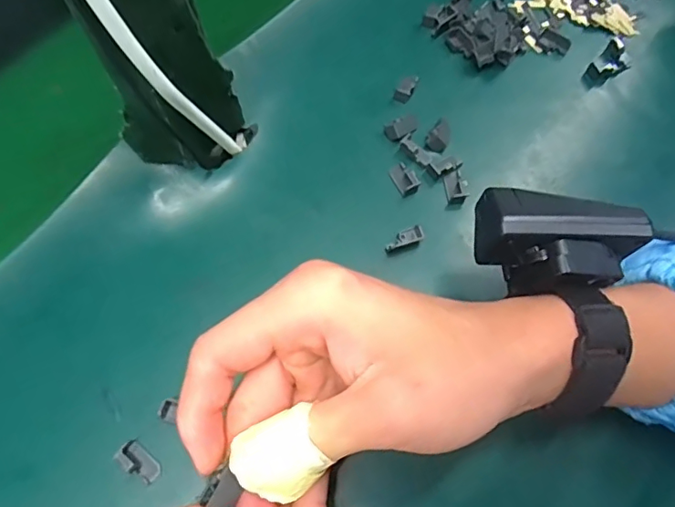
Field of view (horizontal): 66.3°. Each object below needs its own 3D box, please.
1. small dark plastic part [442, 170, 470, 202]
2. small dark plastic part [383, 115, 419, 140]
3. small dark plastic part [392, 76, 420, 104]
[{"bbox_3d":[0.072,-0.042,0.315,0.012,0.005,0.020,-7,68,-4],"label":"small dark plastic part"},{"bbox_3d":[0.041,-0.081,0.329,0.023,0.004,0.013,-34,72,-13],"label":"small dark plastic part"},{"bbox_3d":[0.046,-0.110,0.342,0.011,0.005,0.024,26,70,10],"label":"small dark plastic part"}]

